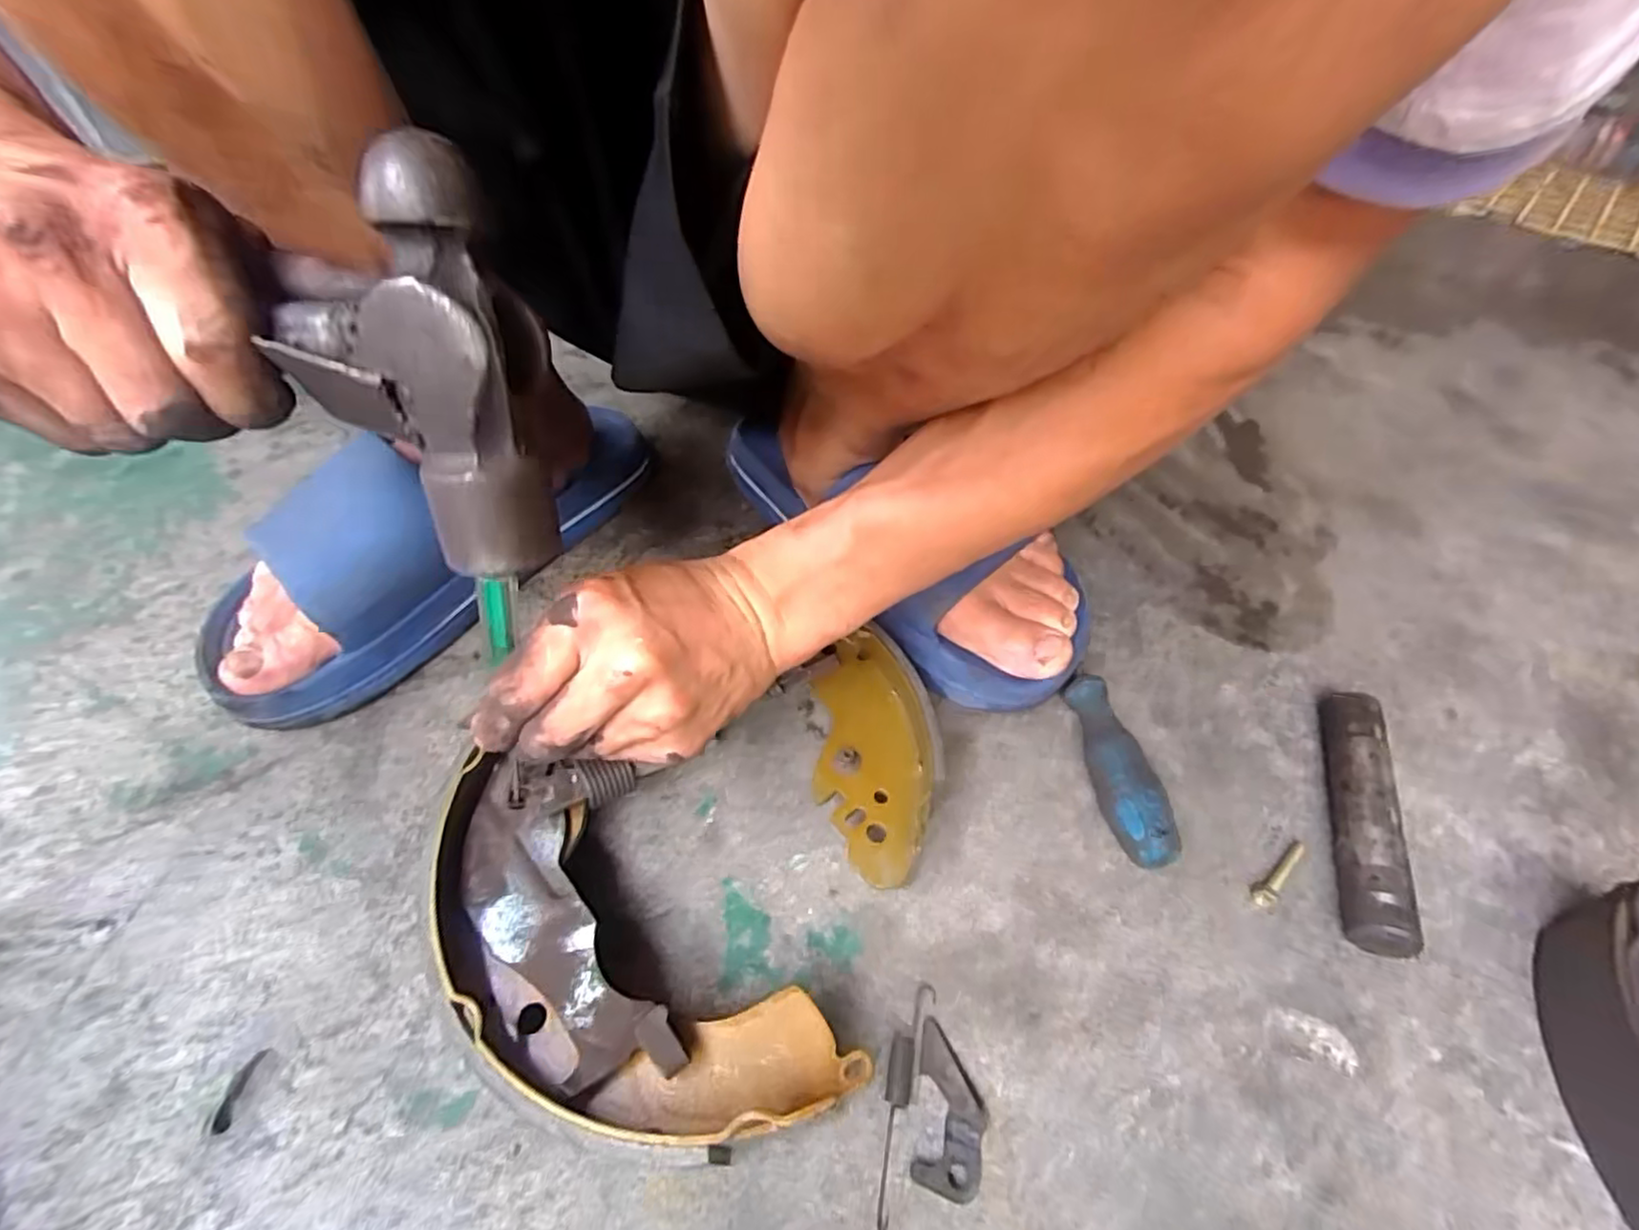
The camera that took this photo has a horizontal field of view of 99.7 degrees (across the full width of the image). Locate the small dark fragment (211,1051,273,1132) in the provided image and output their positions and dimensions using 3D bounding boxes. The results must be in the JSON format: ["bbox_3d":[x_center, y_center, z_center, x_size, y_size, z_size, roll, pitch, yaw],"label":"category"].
[{"bbox_3d":[-0.218,0.178,0.259,0.009,0.004,0.026,6,48,4],"label":"small dark fragment"}]

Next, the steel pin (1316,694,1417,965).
[{"bbox_3d":[0.254,0.093,0.324,0.021,0.024,0.129,16,50,13],"label":"steel pin"}]

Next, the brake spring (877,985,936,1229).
[{"bbox_3d":[0.029,0.176,0.256,0.012,0.008,0.078,15,50,12],"label":"brake spring"}]

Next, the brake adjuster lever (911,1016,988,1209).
[{"bbox_3d":[0.048,0.179,0.252,0.024,0.008,0.052,8,49,6],"label":"brake adjuster lever"}]

